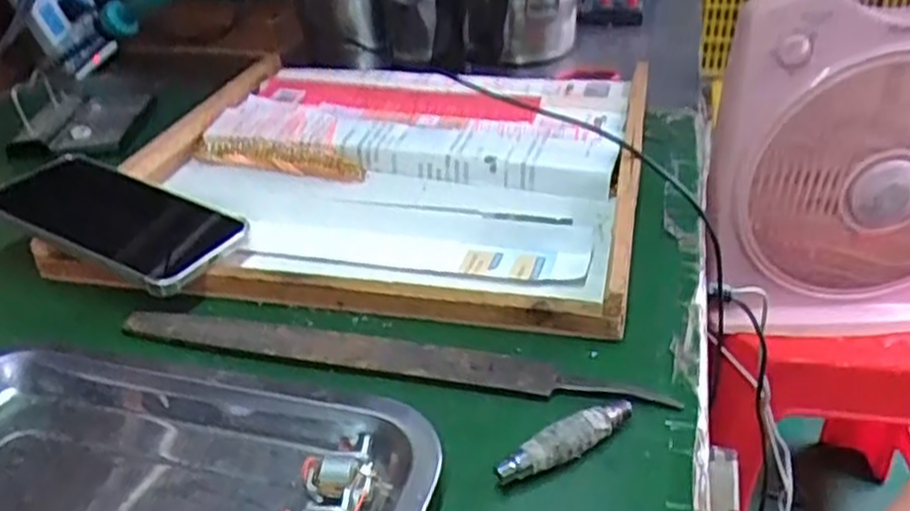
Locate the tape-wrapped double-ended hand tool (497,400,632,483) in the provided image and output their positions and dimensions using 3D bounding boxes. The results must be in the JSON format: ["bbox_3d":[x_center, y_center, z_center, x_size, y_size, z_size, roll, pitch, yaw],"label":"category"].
[{"bbox_3d":[0.050,0.083,0.327,0.071,0.017,0.012,-18,36,-23],"label":"tape-wrapped double-ended hand tool"}]

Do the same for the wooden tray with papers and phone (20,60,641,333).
[{"bbox_3d":[-0.054,-0.081,0.558,0.368,0.037,0.359,5,33,10],"label":"wooden tray with papers and phone"}]

